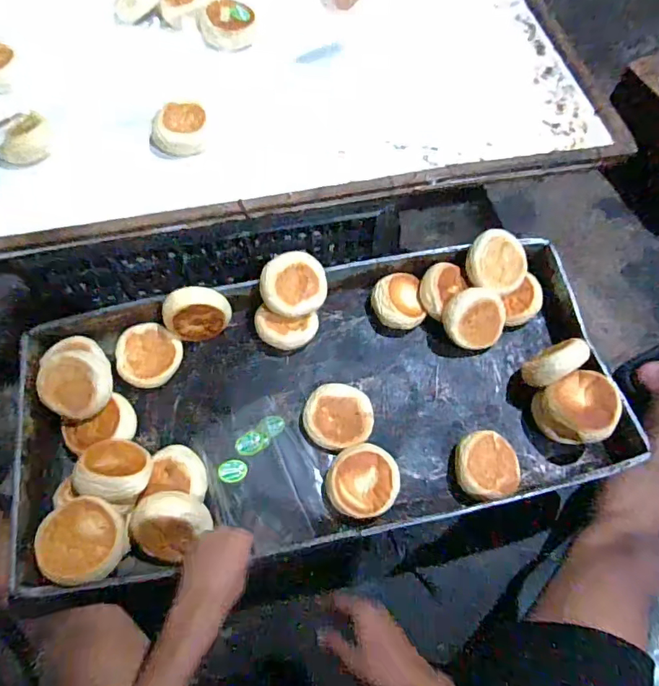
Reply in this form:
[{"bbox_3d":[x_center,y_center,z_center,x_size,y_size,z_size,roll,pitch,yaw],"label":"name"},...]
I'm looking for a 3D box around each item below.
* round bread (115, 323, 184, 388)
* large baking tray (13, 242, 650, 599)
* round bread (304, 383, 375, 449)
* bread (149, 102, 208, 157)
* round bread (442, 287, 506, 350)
[{"bbox_3d":[-0.284,0.020,0.727,0.095,0.021,0.095,3,77,-13],"label":"round bread"},{"bbox_3d":[-0.016,0.071,0.676,0.811,0.091,0.369,-9,66,-6],"label":"large baking tray"},{"bbox_3d":[0.014,0.109,0.679,0.096,0.044,0.088,0,66,0],"label":"round bread"},{"bbox_3d":[-0.232,-0.333,0.730,0.093,0.043,0.078,3,66,1],"label":"bread"},{"bbox_3d":[0.223,-0.040,0.726,0.092,0.037,0.090,-4,112,-10],"label":"round bread"}]

